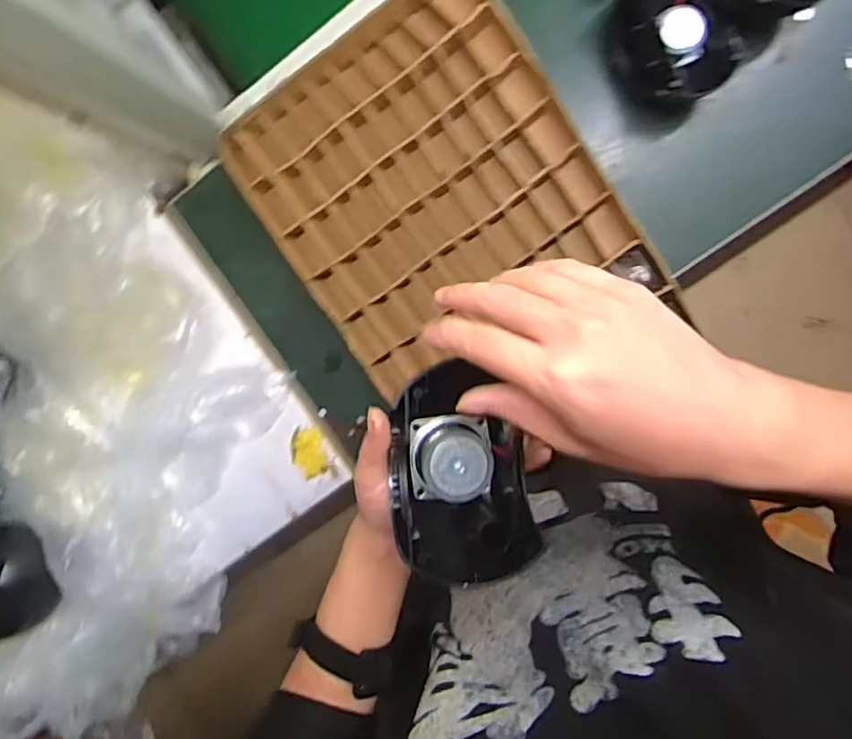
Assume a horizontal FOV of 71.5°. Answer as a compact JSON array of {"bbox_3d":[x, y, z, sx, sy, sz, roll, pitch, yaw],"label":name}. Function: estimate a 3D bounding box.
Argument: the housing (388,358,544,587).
[{"bbox_3d":[0.019,0.062,0.359,0.078,0.048,0.129,-11,96,7],"label":"housing"}]

